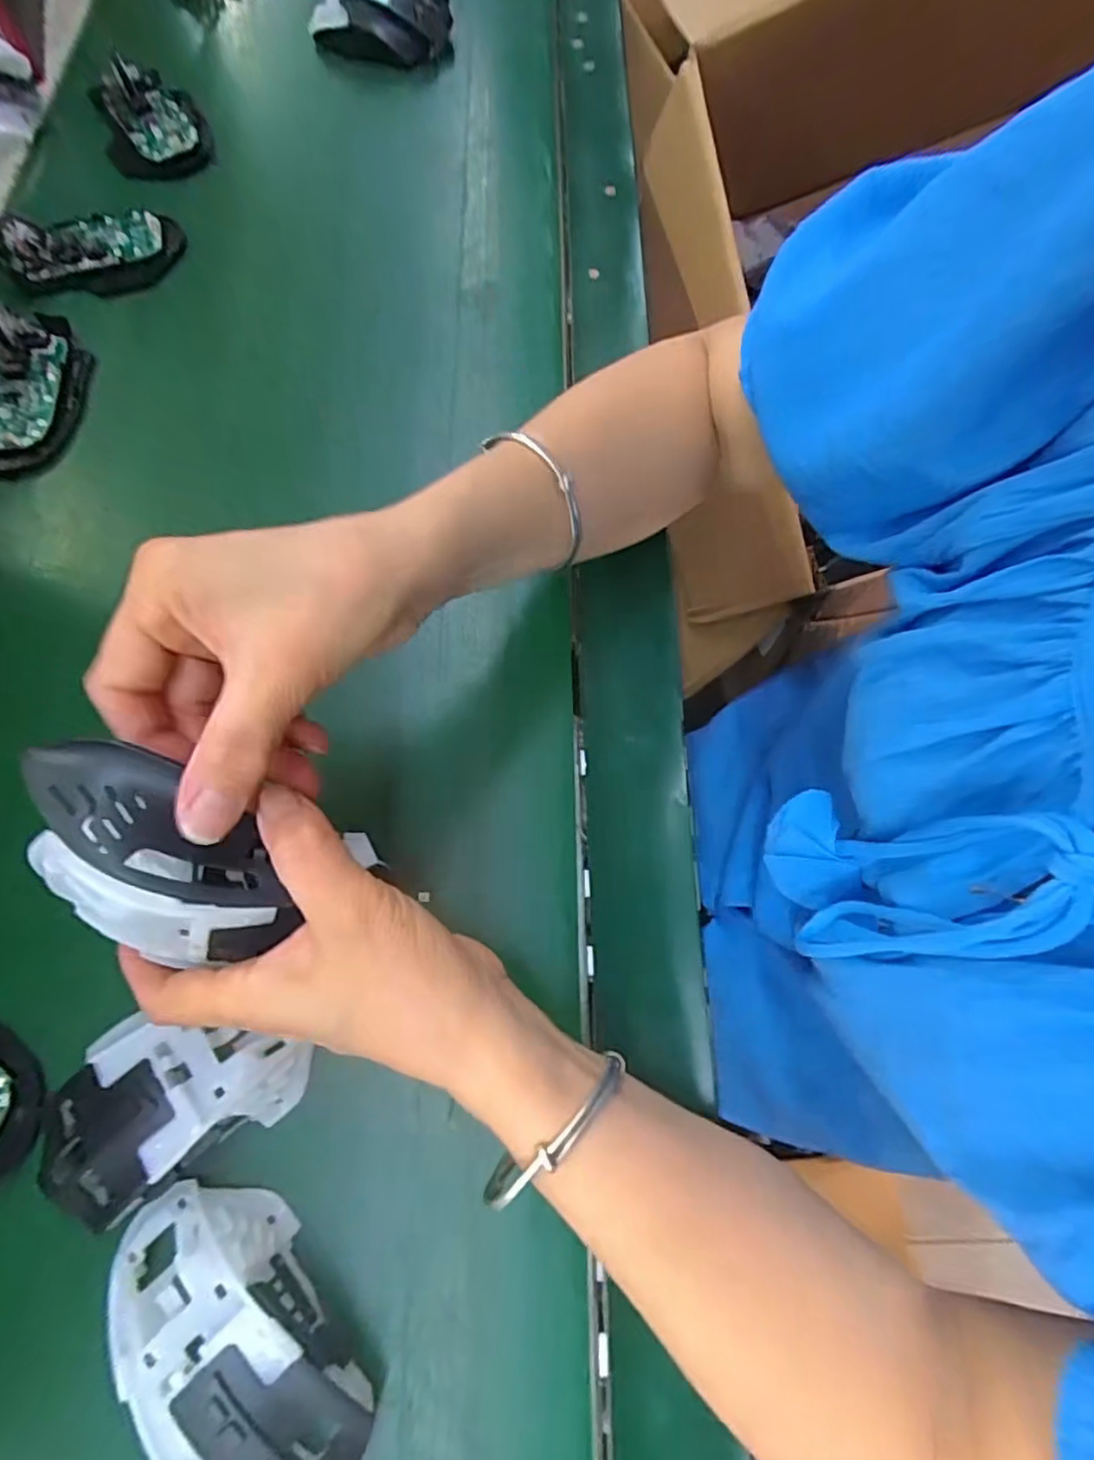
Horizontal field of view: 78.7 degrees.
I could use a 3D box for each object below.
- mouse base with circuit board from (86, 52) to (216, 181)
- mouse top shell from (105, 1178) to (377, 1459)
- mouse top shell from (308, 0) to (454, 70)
[{"bbox_3d":[-0.292,-0.447,0.487,0.072,0.029,0.095,-25,71,-9],"label":"mouse base with circuit board"},{"bbox_3d":[-0.113,0.221,0.237,0.060,0.039,0.113,-34,70,-13],"label":"mouse top shell"},{"bbox_3d":[-0.134,-0.573,0.529,0.111,0.047,0.059,-7,69,-3],"label":"mouse top shell"}]

